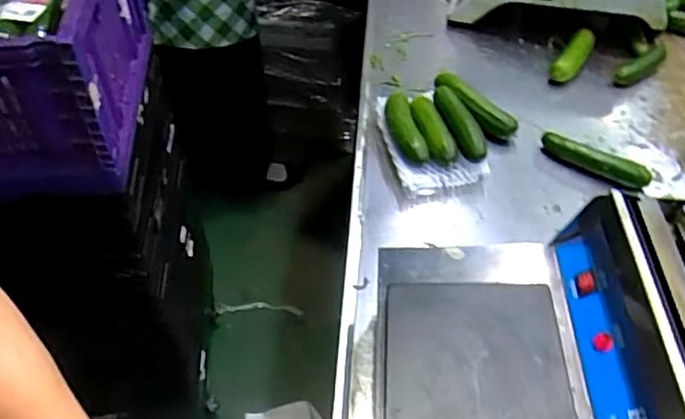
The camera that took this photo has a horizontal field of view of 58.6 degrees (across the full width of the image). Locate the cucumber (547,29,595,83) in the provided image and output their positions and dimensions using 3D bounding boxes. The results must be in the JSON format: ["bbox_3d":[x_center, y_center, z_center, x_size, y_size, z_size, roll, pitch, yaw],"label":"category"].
[{"bbox_3d":[0.336,-0.226,0.886,0.032,0.028,0.103,32,69,26],"label":"cucumber"}]

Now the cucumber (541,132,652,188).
[{"bbox_3d":[0.304,-0.061,0.739,0.130,0.025,0.023,32,54,26],"label":"cucumber"}]

